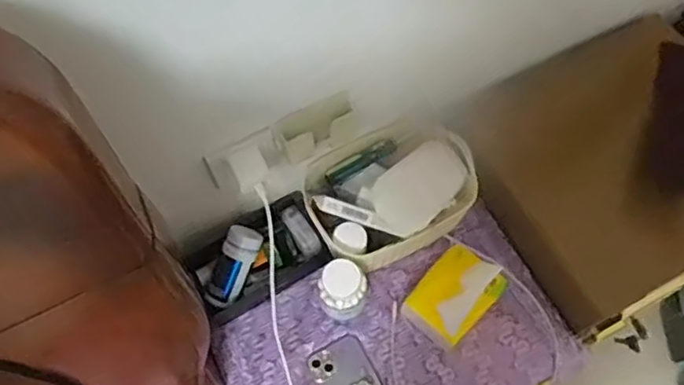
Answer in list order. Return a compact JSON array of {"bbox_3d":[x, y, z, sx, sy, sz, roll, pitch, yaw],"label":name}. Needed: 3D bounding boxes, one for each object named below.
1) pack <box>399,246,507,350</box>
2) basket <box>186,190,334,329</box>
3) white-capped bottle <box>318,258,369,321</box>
[{"bbox_3d":[0.153,0.141,0.814,0.121,0.093,0.092,-40,70,-16],"label":"pack"},{"bbox_3d":[-0.119,0.100,0.874,0.187,0.077,0.110,-29,67,-12],"label":"basket"},{"bbox_3d":[0.002,0.136,0.811,0.058,0.121,0.056,-1,65,1],"label":"white-capped bottle"}]

